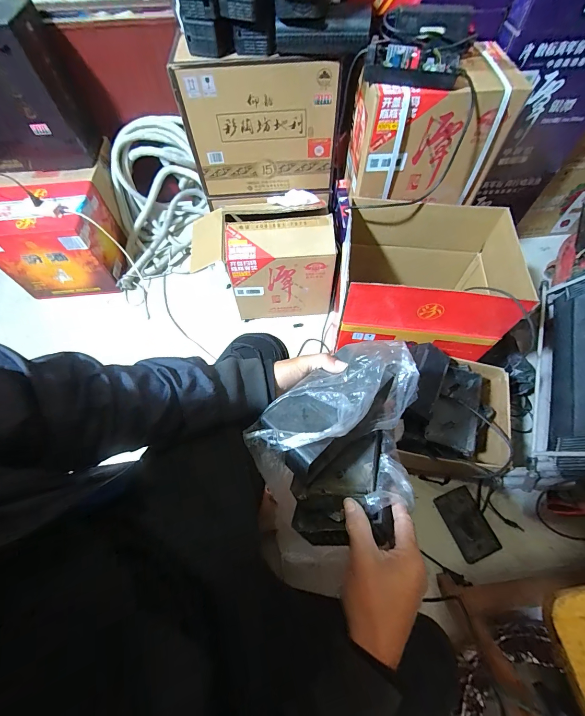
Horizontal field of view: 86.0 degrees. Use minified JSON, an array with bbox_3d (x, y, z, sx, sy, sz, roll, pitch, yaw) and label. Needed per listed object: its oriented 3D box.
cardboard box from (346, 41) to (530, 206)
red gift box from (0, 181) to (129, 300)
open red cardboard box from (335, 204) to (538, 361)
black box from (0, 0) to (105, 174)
[{"bbox_3d":[0.314,-0.532,0.749,0.315,0.234,0.212,-4,63,-1],"label":"cardboard box"},{"bbox_3d":[-0.808,-0.424,1.108,0.367,0.279,0.271,-4,63,-1],"label":"red gift box"},{"bbox_3d":[0.320,-0.195,0.789,0.365,0.222,0.298,5,63,4],"label":"open red cardboard box"},{"bbox_3d":[-0.878,-0.809,0.979,0.367,0.365,0.194,-7,63,-2],"label":"black box"}]

